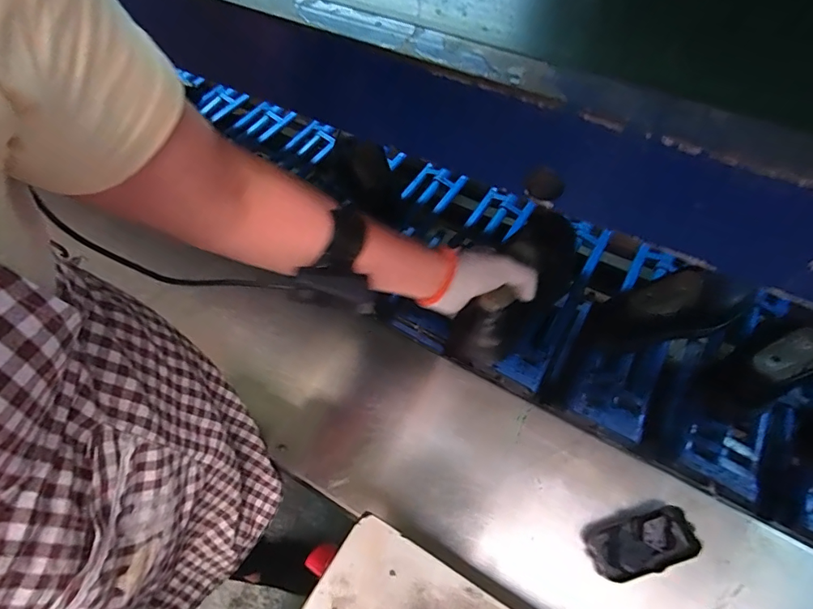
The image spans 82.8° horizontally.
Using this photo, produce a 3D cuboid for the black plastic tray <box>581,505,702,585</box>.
[{"bbox_3d":[0.249,0.253,0.491,0.107,0.019,0.058,-12,54,-4],"label":"black plastic tray"}]

